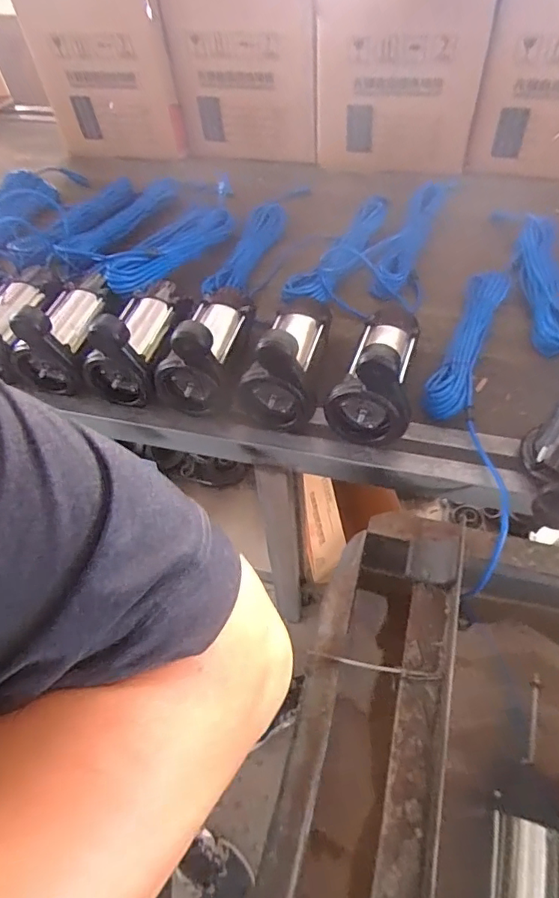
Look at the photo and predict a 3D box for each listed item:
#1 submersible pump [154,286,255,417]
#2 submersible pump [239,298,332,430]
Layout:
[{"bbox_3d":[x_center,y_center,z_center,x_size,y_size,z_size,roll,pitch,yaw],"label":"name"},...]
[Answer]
[{"bbox_3d":[-0.120,-0.189,0.849,0.103,0.156,0.210,9,55,12],"label":"submersible pump"},{"bbox_3d":[0.007,-0.155,0.813,0.114,0.152,0.187,9,55,12],"label":"submersible pump"}]

